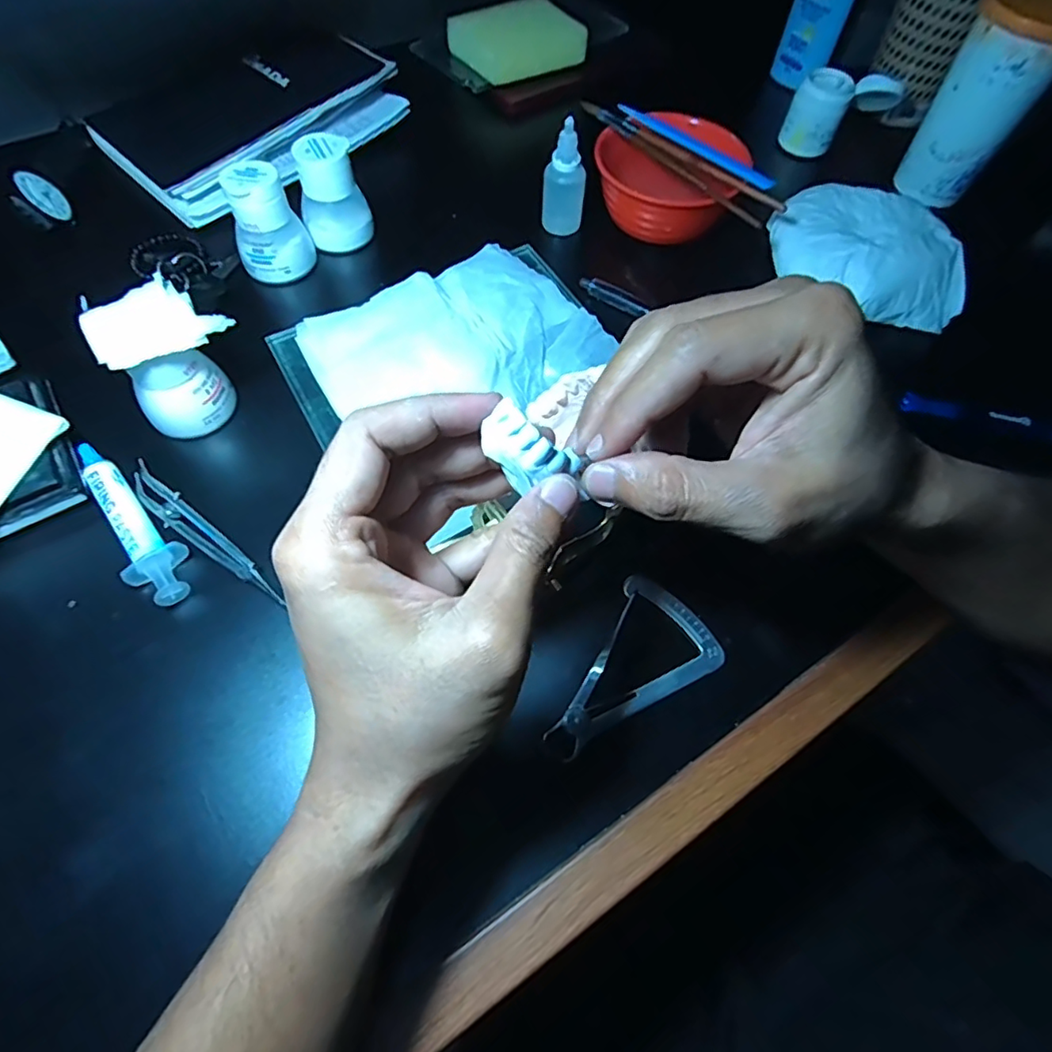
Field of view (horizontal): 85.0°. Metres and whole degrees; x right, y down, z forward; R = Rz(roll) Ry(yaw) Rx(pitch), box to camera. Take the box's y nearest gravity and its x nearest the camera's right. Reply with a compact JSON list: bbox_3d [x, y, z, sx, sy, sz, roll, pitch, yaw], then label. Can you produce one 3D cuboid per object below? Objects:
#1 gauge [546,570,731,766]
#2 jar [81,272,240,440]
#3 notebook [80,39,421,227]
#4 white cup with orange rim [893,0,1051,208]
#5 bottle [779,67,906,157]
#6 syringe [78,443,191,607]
[{"bbox_3d":[0.047,0.064,0.290,0.095,0.009,0.060,-26,67,-15],"label":"gauge"},{"bbox_3d":[-0.198,-0.095,0.325,0.062,0.062,0.053,-37,71,-19],"label":"jar"},{"bbox_3d":[-0.224,-0.340,0.469,0.147,0.031,0.210,42,69,17],"label":"notebook"},{"bbox_3d":[0.346,-0.323,0.435,0.065,0.122,0.065,0,65,0],"label":"white cup with orange rim"},{"bbox_3d":[0.266,-0.348,0.486,0.084,0.054,0.040,13,63,4],"label":"bottle"},{"bbox_3d":[-0.213,-0.005,0.307,0.027,0.014,0.117,-36,70,-19],"label":"syringe"}]

